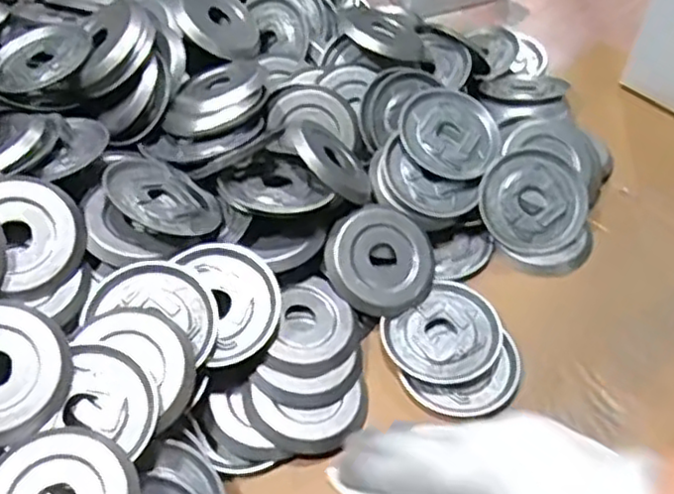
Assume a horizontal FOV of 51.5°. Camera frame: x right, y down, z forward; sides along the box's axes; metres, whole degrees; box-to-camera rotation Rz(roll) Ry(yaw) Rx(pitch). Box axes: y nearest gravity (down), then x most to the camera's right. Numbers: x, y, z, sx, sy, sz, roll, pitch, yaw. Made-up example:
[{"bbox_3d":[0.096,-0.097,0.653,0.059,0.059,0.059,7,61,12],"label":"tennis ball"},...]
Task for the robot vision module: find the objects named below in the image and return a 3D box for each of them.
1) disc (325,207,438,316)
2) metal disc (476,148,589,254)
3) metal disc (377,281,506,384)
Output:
[{"bbox_3d":[0.036,0.010,0.522,0.080,0.016,0.081,5,73,-18],"label":"disc"},{"bbox_3d":[0.157,-0.037,0.562,0.081,0.014,0.081,0,80,1],"label":"metal disc"},{"bbox_3d":[0.079,0.063,0.503,0.084,0.005,0.071,-34,58,-21],"label":"metal disc"}]

